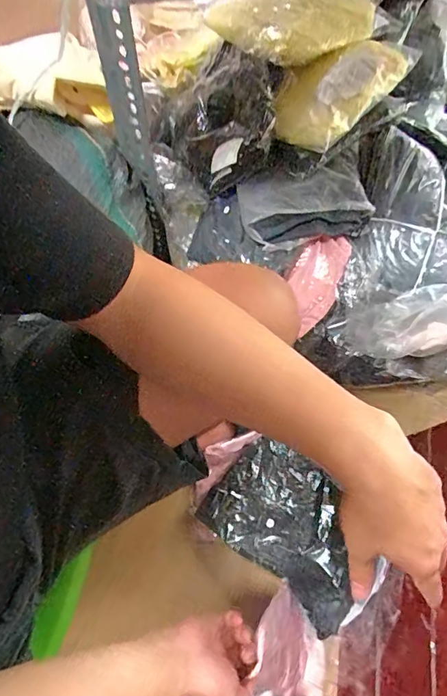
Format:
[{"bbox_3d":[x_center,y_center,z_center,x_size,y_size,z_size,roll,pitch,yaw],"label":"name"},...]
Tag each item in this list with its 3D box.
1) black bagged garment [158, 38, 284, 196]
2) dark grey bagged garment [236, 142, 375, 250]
[{"bbox_3d":[-0.009,-0.406,0.803,0.062,0.214,0.281,-5,53,-43],"label":"black bagged garment"},{"bbox_3d":[0.127,-0.228,0.745,0.192,0.077,0.127,-9,64,-6],"label":"dark grey bagged garment"}]

